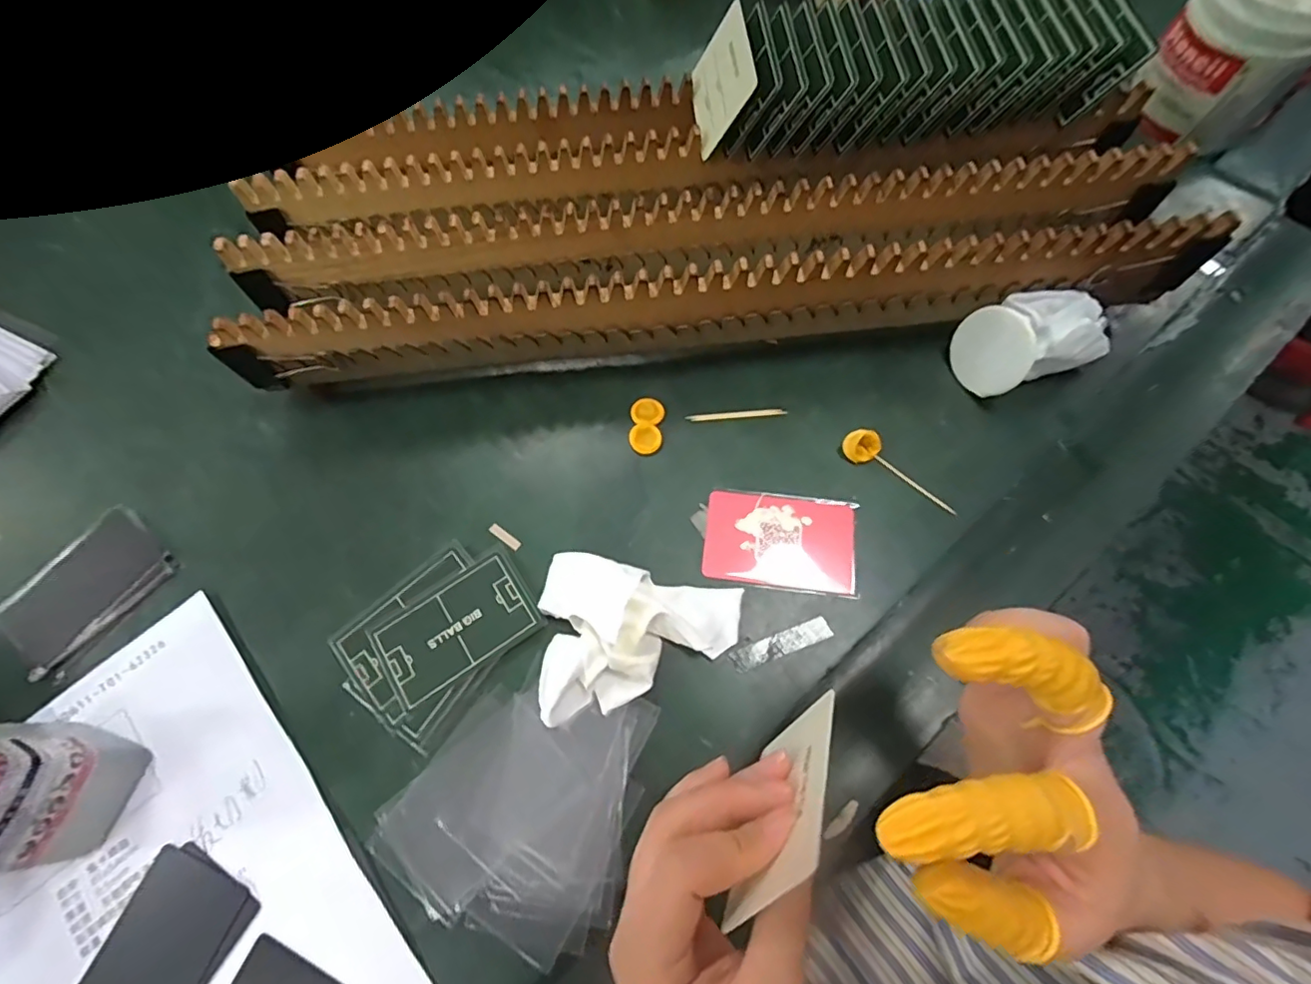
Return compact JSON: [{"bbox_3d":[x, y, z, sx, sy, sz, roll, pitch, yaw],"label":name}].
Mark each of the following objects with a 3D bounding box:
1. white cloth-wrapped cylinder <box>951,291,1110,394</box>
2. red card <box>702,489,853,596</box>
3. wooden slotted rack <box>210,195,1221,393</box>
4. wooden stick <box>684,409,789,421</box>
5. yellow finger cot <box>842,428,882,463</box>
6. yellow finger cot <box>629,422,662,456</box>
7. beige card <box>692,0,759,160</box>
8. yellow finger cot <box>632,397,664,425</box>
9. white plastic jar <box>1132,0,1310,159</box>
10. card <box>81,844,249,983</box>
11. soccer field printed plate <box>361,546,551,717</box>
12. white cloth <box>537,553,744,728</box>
[{"bbox_3d":[0.232,-0.092,0.346,0.077,0.048,0.048,-14,67,-3],"label":"white cloth-wrapped cylinder"},{"bbox_3d":[0.073,0.028,0.328,0.086,0.004,0.054,7,68,6],"label":"red card"},{"bbox_3d":[0.029,-0.124,0.351,0.569,0.080,0.065,-5,67,1],"label":"wooden slotted rack"},{"bbox_3d":[0.053,-0.051,0.359,0.063,0.004,0.005,-3,67,2],"label":"wooden stick"},{"bbox_3d":[0.126,-0.029,0.341,0.021,0.014,0.016,30,72,14],"label":"yellow finger cot"},{"bbox_3d":[-0.006,-0.034,0.355,0.020,0.005,0.021,-1,67,3],"label":"yellow finger cot"},{"bbox_3d":[0.041,-0.260,0.351,0.004,0.053,0.077,6,67,-33],"label":"beige card"},{"bbox_3d":[-0.005,-0.053,0.363,0.021,0.004,0.020,-1,67,3],"label":"yellow finger cot"},{"bbox_3d":[0.432,-0.327,0.414,0.077,0.103,0.084,-27,69,-8],"label":"white plastic jar"},{"bbox_3d":[-0.240,0.224,0.263,0.053,0.004,0.085,20,70,11],"label":"card"},{"bbox_3d":[-0.113,0.075,0.315,0.086,0.005,0.055,-32,70,-10],"label":"soccer field printed plate"},{"bbox_3d":[-0.008,0.074,0.298,0.107,0.029,0.082,-3,67,2],"label":"white cloth"}]

